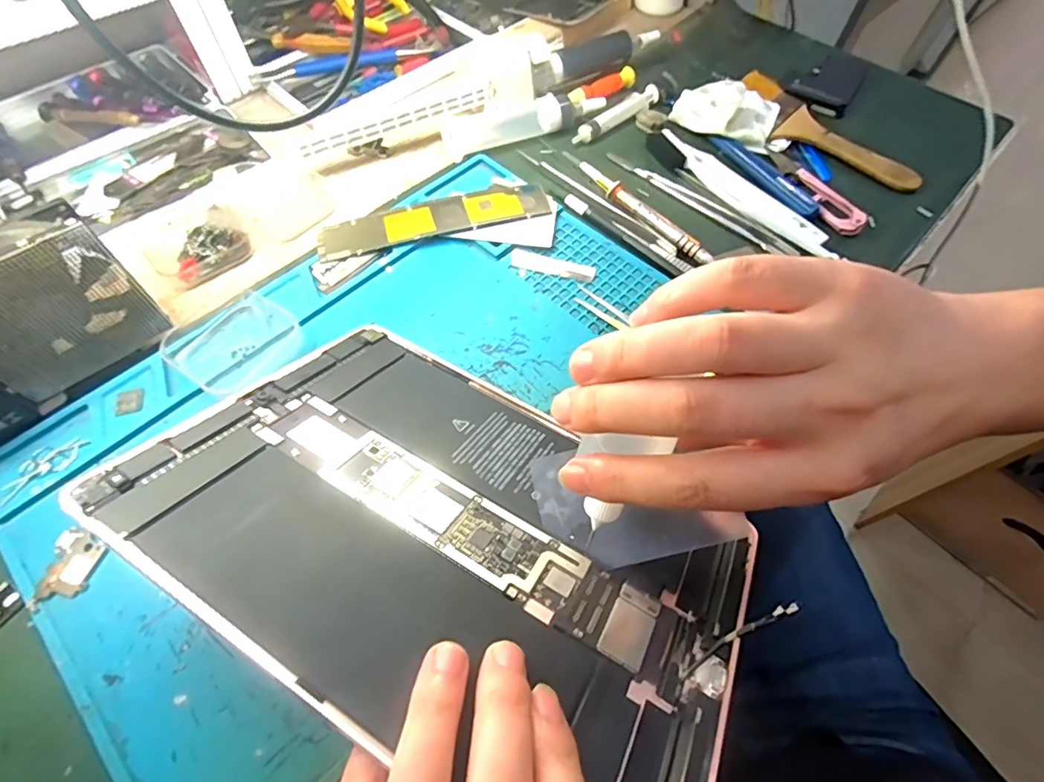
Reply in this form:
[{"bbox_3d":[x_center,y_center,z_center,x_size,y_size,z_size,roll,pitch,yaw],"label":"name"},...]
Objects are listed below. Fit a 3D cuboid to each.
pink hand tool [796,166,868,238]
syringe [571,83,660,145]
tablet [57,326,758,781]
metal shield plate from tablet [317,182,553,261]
[{"bbox_3d":[0.227,-0.145,0.376,0.021,0.012,0.071,-13,62,-8],"label":"pink hand tool"},{"bbox_3d":[0.080,-0.234,0.424,0.092,0.011,0.021,-35,67,-18],"label":"syringe"},{"bbox_3d":[-0.028,0.056,0.223,0.245,0.006,0.169,28,40,15],"label":"tablet"},{"bbox_3d":[-0.061,-0.123,0.362,0.163,0.004,0.034,-16,64,-9],"label":"metal shield plate from tablet"}]

